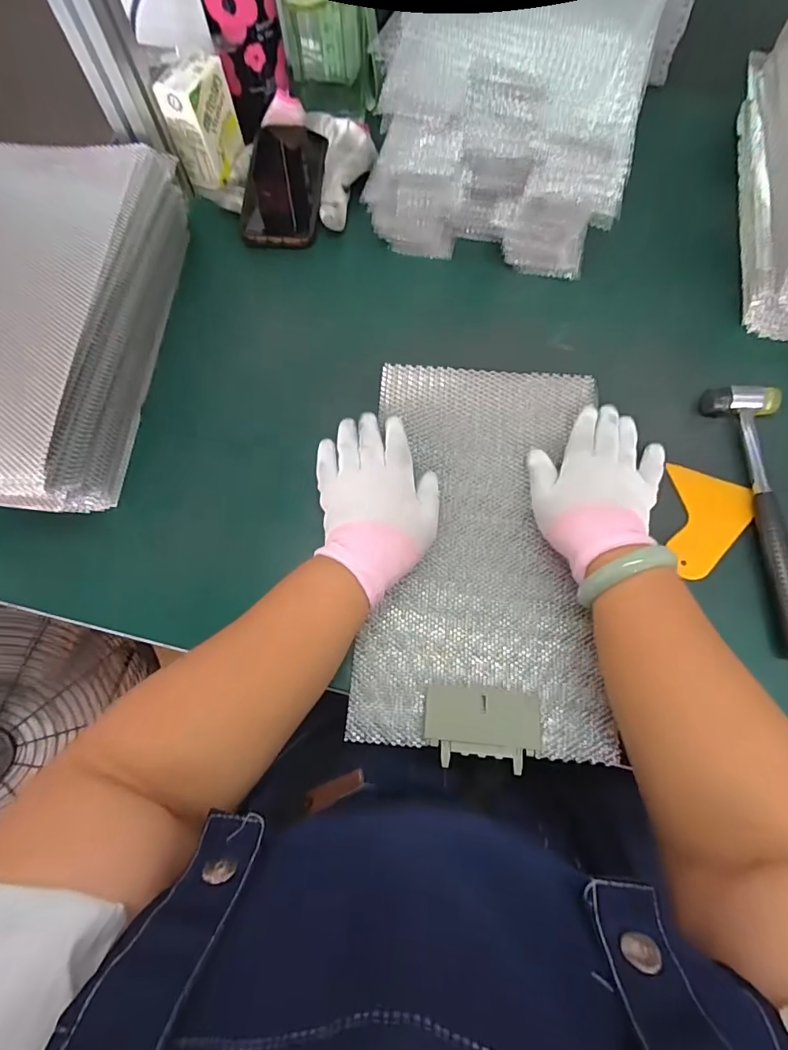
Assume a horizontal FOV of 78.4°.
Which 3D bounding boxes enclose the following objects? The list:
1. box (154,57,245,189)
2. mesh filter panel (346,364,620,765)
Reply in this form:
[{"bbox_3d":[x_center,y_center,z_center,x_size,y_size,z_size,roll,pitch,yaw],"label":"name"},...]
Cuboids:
[{"bbox_3d":[-0.202,-0.425,0.510,0.049,0.090,0.068,19,71,8],"label":"box"},{"bbox_3d":[0.075,0.011,0.411,0.190,0.011,0.329,5,71,4],"label":"mesh filter panel"}]

